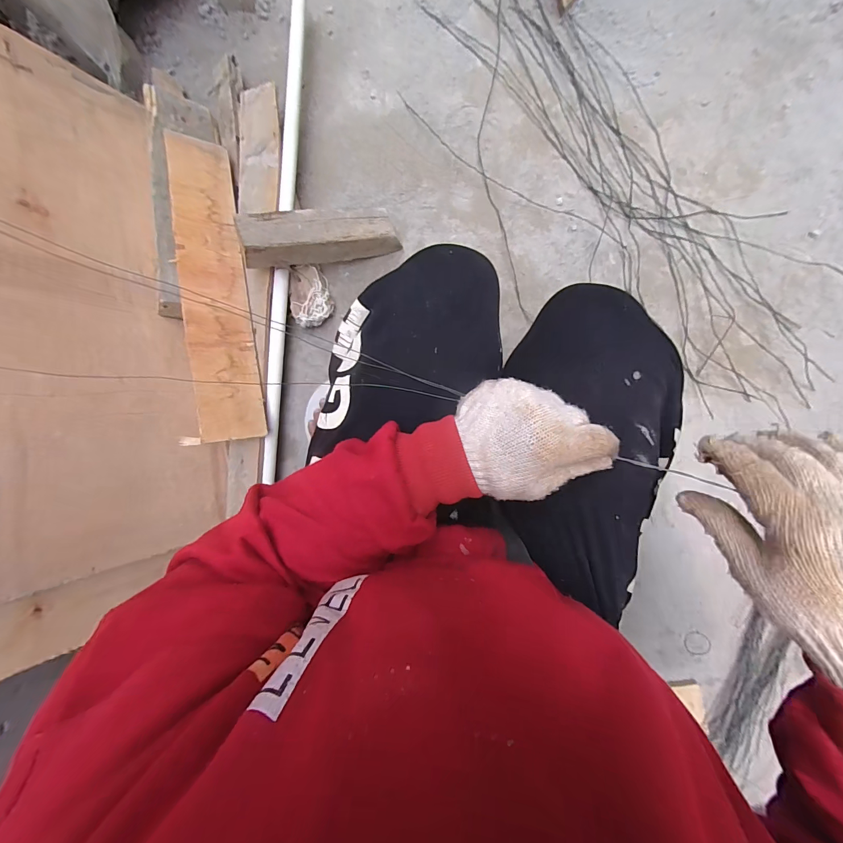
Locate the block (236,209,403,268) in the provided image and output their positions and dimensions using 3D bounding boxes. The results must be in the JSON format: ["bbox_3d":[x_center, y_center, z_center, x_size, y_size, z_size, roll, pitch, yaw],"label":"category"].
[{"bbox_3d":[-0.139,-0.276,0.548,0.240,0.052,0.059,-16,88,-25],"label":"block"}]

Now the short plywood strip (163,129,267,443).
[{"bbox_3d":[-0.305,-0.202,0.547,0.089,0.010,0.460,-6,82,-37],"label":"short plywood strip"}]

